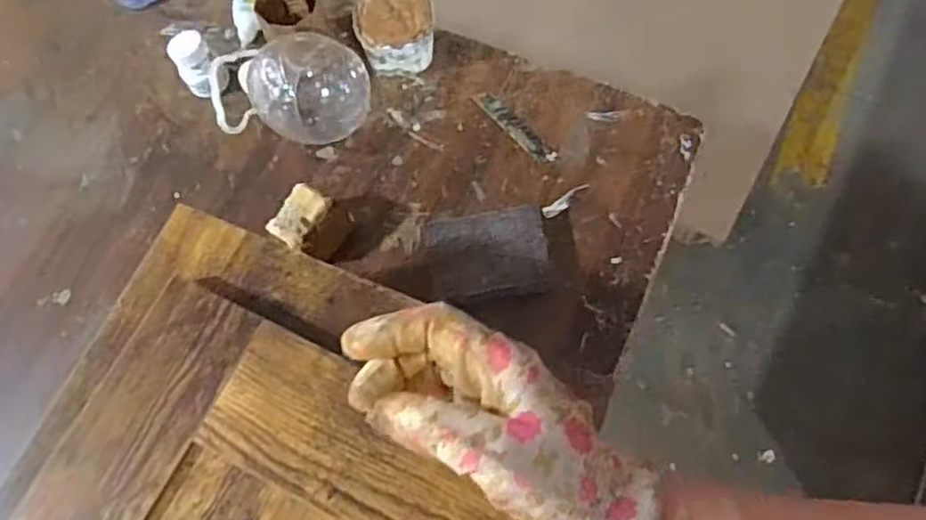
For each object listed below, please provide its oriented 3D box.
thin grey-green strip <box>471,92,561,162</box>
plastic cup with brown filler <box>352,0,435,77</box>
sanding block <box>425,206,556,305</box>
[{"bbox_3d":[0.049,-0.124,0.633,0.019,0.006,0.097,-40,72,-11],"label":"thin grey-green strip"},{"bbox_3d":[-0.064,-0.216,0.644,0.071,0.051,0.067,-1,69,4],"label":"plastic cup with brown filler"},{"bbox_3d":[0.023,-0.004,0.573,0.101,0.028,0.077,-8,69,1],"label":"sanding block"}]

